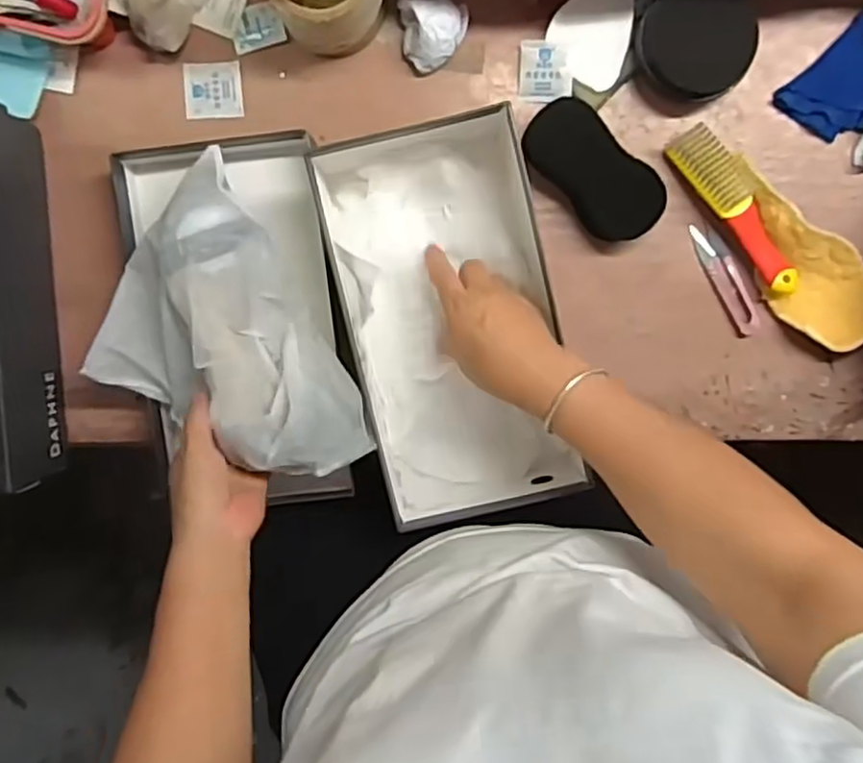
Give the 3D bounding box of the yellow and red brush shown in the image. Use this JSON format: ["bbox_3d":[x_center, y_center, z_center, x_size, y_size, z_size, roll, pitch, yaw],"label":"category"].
[{"bbox_3d":[0.254,-0.142,0.580,0.035,0.019,0.152,-37,95,4],"label":"yellow and red brush"}]

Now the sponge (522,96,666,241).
[{"bbox_3d":[0.134,-0.175,0.582,0.129,0.028,0.060,45,95,-5],"label":"sponge"}]

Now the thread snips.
[{"bbox_3d":[0.253,-0.087,0.604,0.024,0.009,0.104,-29,96,4],"label":"thread snips"}]

